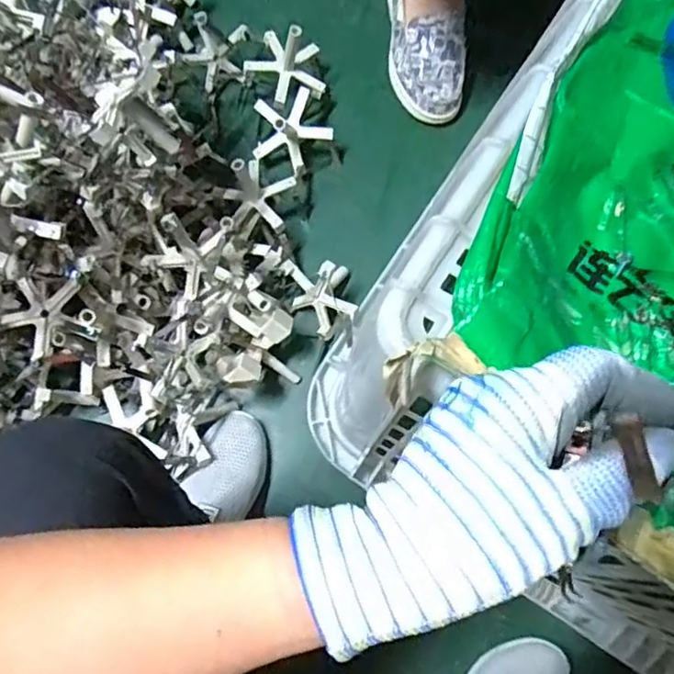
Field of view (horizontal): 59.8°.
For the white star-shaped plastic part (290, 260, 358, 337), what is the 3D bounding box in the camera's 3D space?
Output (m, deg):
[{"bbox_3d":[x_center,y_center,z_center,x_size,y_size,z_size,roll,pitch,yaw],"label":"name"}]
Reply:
[{"bbox_3d":[-0.018,-0.053,0.720,0.075,0.072,0.085,-30,77,-7],"label":"white star-shaped plastic part"}]

